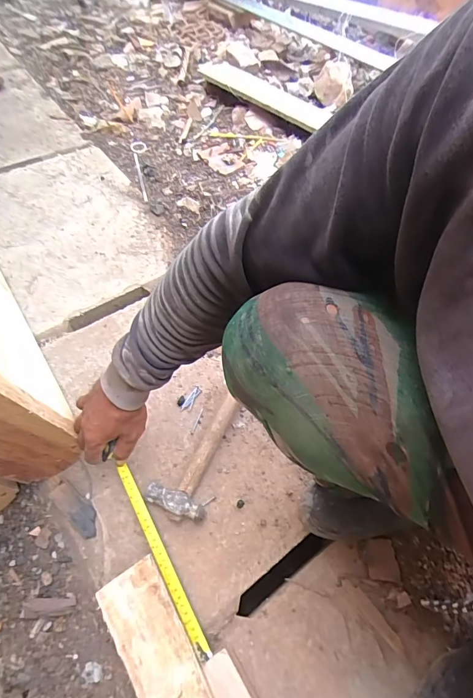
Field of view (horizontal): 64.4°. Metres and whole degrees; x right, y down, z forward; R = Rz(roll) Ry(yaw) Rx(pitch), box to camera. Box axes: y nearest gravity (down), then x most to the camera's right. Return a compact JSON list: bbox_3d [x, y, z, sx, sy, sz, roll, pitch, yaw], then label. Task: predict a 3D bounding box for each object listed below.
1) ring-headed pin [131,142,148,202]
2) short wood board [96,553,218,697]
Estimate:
[{"bbox_3d":[-0.264,-0.514,1.079,0.045,0.010,0.272,-13,60,-10],"label":"ring-headed pin"},{"bbox_3d":[-0.078,0.390,0.443,0.078,0.015,0.257,-28,63,-18],"label":"short wood board"}]

